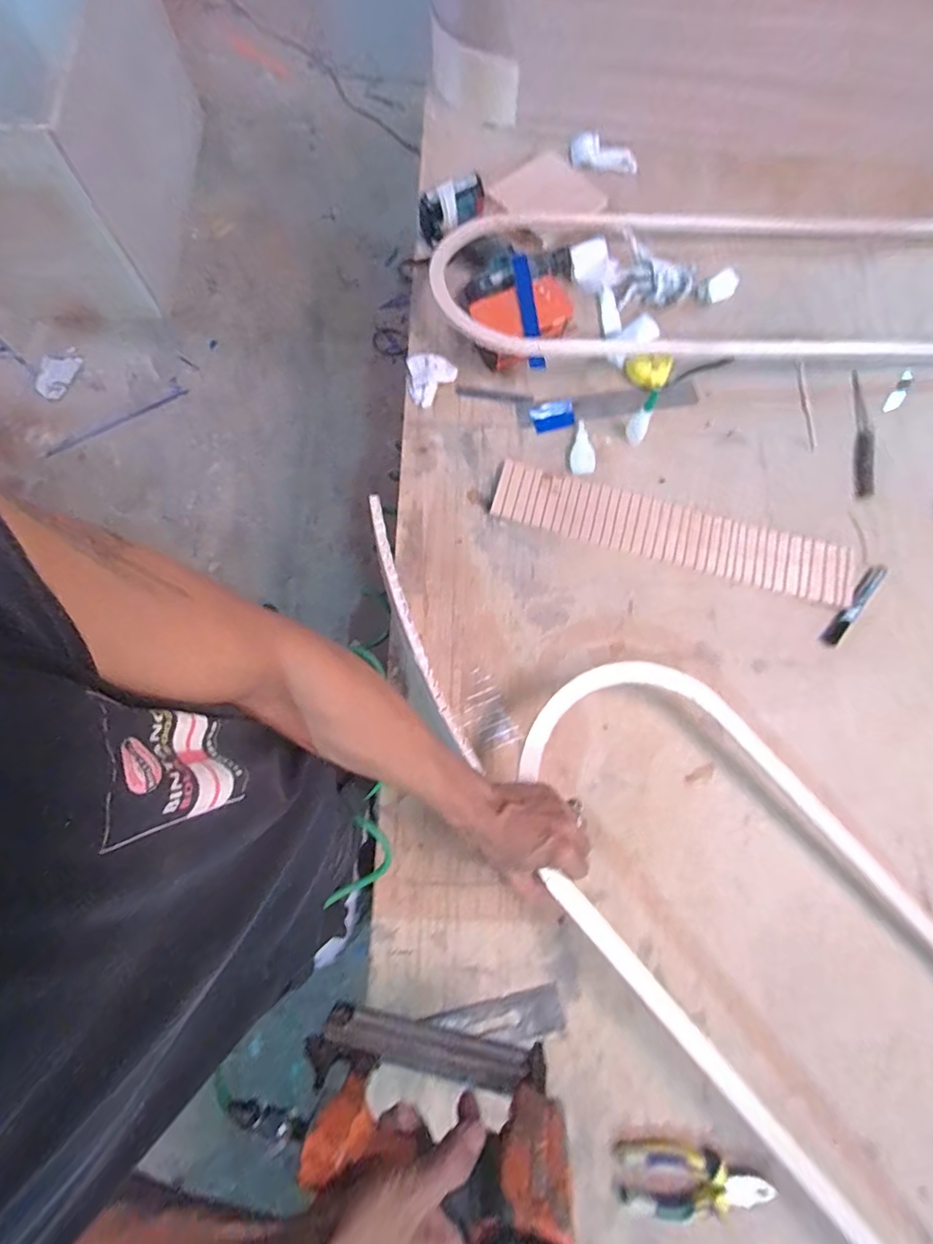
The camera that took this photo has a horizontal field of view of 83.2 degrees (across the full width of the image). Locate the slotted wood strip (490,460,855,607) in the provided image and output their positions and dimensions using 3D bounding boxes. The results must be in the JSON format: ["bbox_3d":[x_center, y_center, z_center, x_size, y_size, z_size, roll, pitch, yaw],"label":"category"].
[{"bbox_3d":[0.293,-0.131,0.759,0.508,0.008,0.093,16,76,5],"label":"slotted wood strip"}]

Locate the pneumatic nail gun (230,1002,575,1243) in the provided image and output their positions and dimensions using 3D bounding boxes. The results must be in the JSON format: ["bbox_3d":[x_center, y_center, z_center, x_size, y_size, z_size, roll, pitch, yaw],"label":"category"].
[{"bbox_3d":[-0.052,0.386,0.402,0.241,0.159,0.072,11,76,4],"label":"pneumatic nail gun"}]

